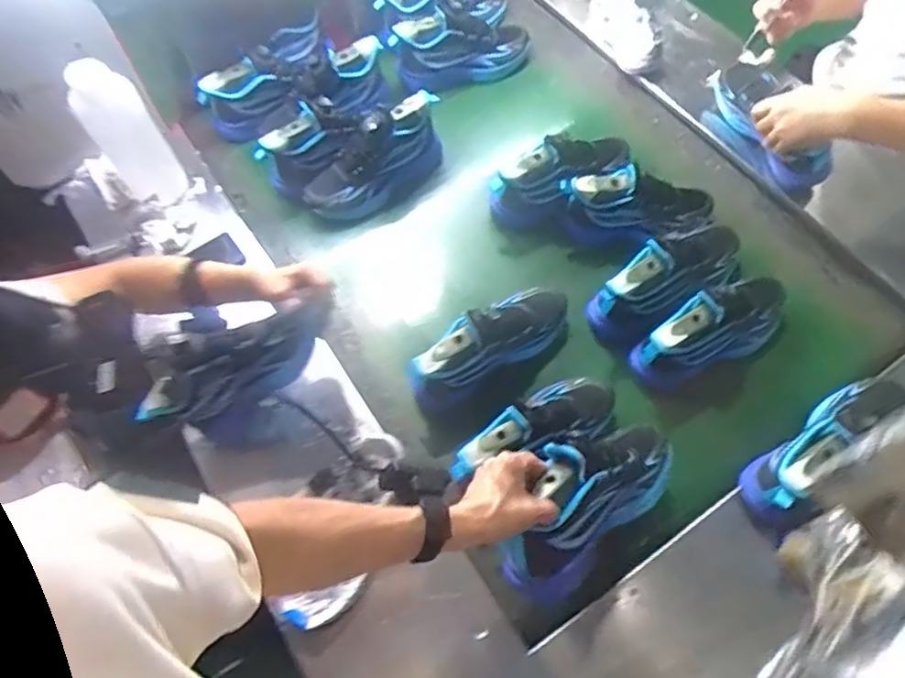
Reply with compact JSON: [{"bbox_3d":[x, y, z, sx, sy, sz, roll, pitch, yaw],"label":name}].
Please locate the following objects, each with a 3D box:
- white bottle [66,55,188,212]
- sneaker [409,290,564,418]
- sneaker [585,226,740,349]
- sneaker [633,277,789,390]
[{"bbox_3d":[-0.546,-0.340,1.049,0.089,0.287,0.105,-42,69,-17],"label":"white bottle"},{"bbox_3d":[0.060,-0.006,0.930,0.279,0.113,0.090,-32,66,-13],"label":"sneaker"},{"bbox_3d":[0.349,-0.091,0.968,0.287,0.124,0.110,-30,66,-12],"label":"sneaker"},{"bbox_3d":[0.396,-0.016,0.924,0.255,0.142,0.090,-26,65,-10],"label":"sneaker"}]

